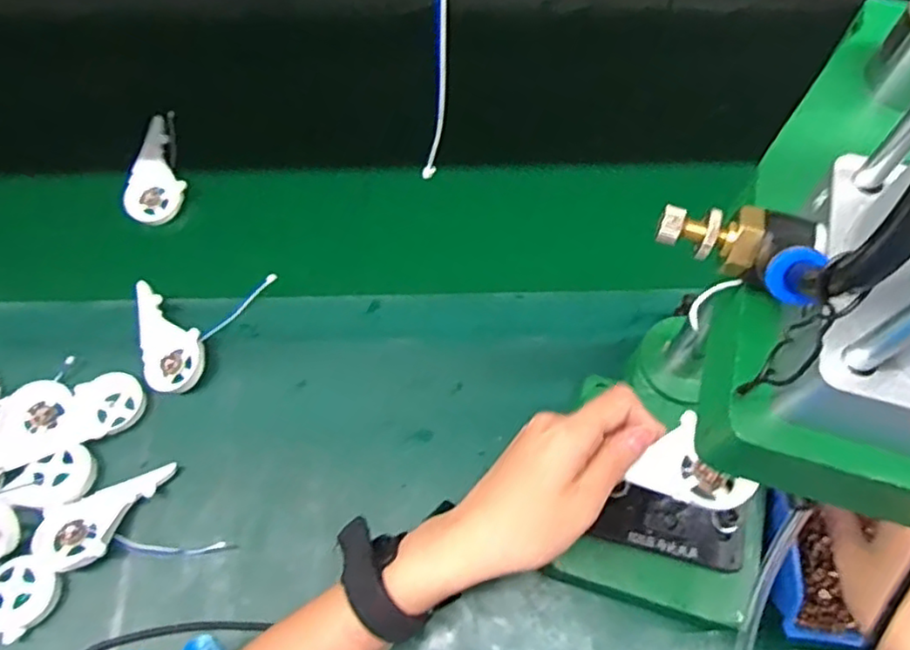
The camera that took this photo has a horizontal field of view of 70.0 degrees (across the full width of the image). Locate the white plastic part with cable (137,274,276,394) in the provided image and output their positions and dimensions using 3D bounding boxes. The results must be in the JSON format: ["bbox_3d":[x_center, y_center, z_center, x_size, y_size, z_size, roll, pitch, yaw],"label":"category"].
[{"bbox_3d":[-0.196,0.008,0.506,0.103,0.023,0.088,-2,64,-1],"label":"white plastic part with cable"}]

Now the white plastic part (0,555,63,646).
[{"bbox_3d":[-0.306,0.192,0.426,0.049,0.014,0.093,39,70,17],"label":"white plastic part"}]

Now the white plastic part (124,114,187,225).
[{"bbox_3d":[-0.266,-0.136,0.581,0.046,0.018,0.092,0,86,0],"label":"white plastic part"}]

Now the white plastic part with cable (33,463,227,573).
[{"bbox_3d":[-0.224,0.134,0.448,0.118,0.014,0.060,-9,65,-4],"label":"white plastic part with cable"}]

